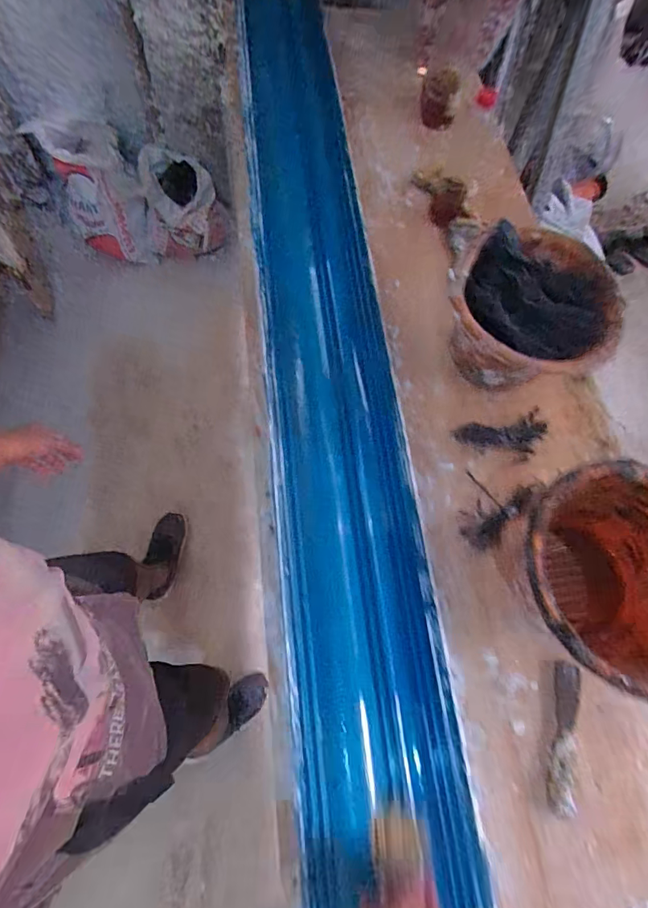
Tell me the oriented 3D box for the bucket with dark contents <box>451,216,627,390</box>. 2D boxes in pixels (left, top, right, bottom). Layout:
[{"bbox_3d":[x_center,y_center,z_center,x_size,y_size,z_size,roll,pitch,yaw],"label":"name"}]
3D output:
[{"bbox_3d":[0.311,-0.193,0.673,0.226,0.166,0.226,1,70,-4],"label":"bucket with dark contents"}]

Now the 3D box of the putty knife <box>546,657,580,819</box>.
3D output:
[{"bbox_3d":[0.309,0.360,0.558,0.034,0.020,0.169,15,69,1],"label":"putty knife"}]

